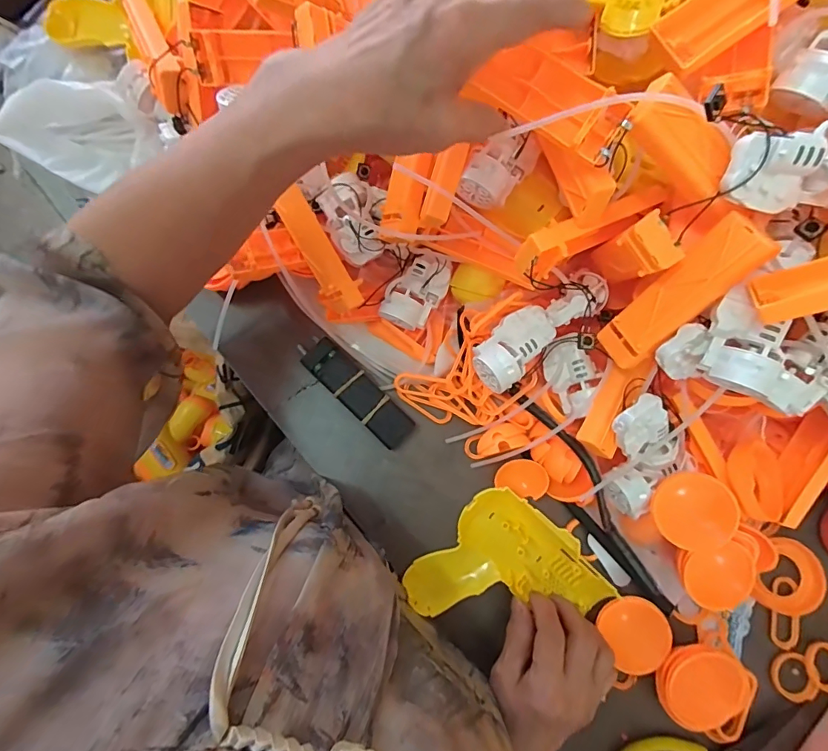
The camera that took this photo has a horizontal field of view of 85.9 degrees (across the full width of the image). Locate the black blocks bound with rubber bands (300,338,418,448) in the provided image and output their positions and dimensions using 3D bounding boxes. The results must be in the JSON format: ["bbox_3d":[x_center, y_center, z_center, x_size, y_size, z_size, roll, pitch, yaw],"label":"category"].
[{"bbox_3d":[-0.048,0.016,0.386,0.107,0.024,0.032,43,82,7],"label":"black blocks bound with rubber bands"}]

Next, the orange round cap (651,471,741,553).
[{"bbox_3d":[0.205,0.099,0.326,0.055,0.010,0.055,31,108,8],"label":"orange round cap"}]

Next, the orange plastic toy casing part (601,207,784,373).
[{"bbox_3d":[0.166,-0.048,0.282,0.034,0.109,0.014,42,44,7],"label":"orange plastic toy casing part"}]

